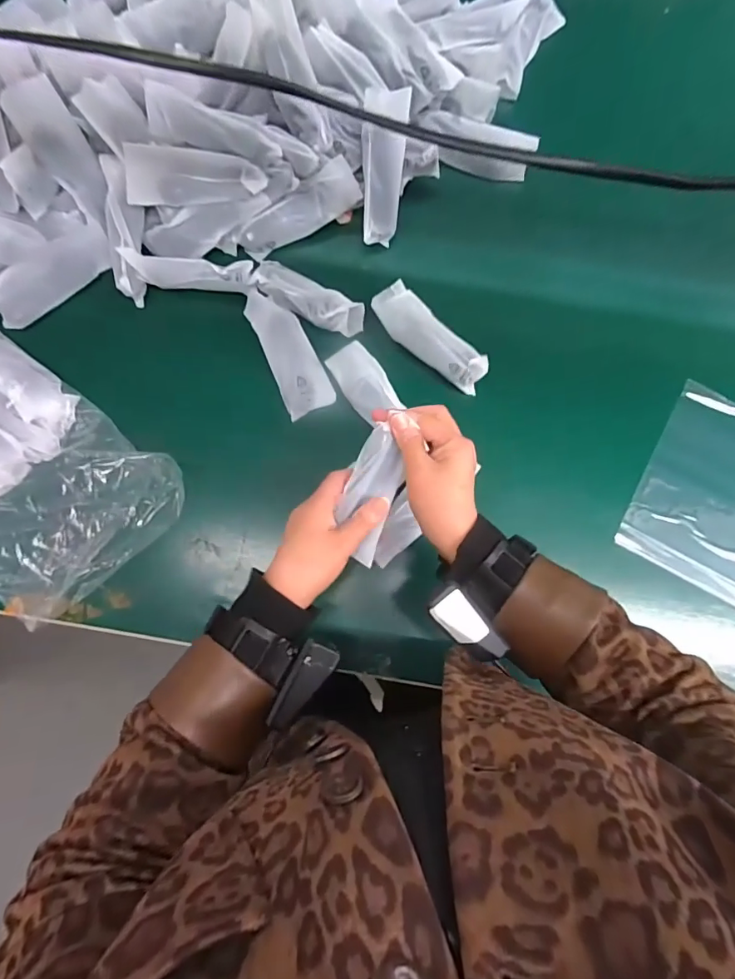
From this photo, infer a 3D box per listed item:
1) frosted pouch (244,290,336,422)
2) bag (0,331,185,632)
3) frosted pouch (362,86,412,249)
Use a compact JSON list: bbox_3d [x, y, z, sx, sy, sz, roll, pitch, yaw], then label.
[{"bbox_3d":[-0.091,-0.161,0.548,0.056,0.019,0.150,-23,82,-4],"label":"frosted pouch"},{"bbox_3d":[-0.377,-0.019,0.496,0.303,0.067,0.215,36,82,5],"label":"bag"},{"bbox_3d":[0.018,-0.370,0.551,0.050,0.024,0.152,4,109,-1],"label":"frosted pouch"}]

